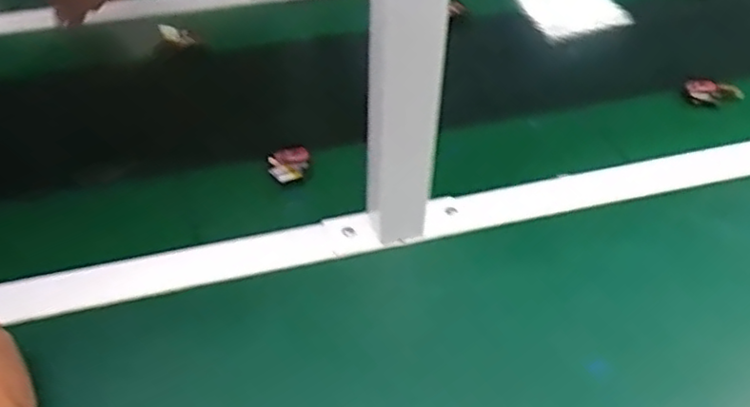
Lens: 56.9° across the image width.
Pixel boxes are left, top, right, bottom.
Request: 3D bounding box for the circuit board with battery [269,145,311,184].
[{"bbox_3d":[-0.080,-0.037,0.649,0.037,0.015,0.051,-4,45,-5],"label":"circuit board with battery"}]

